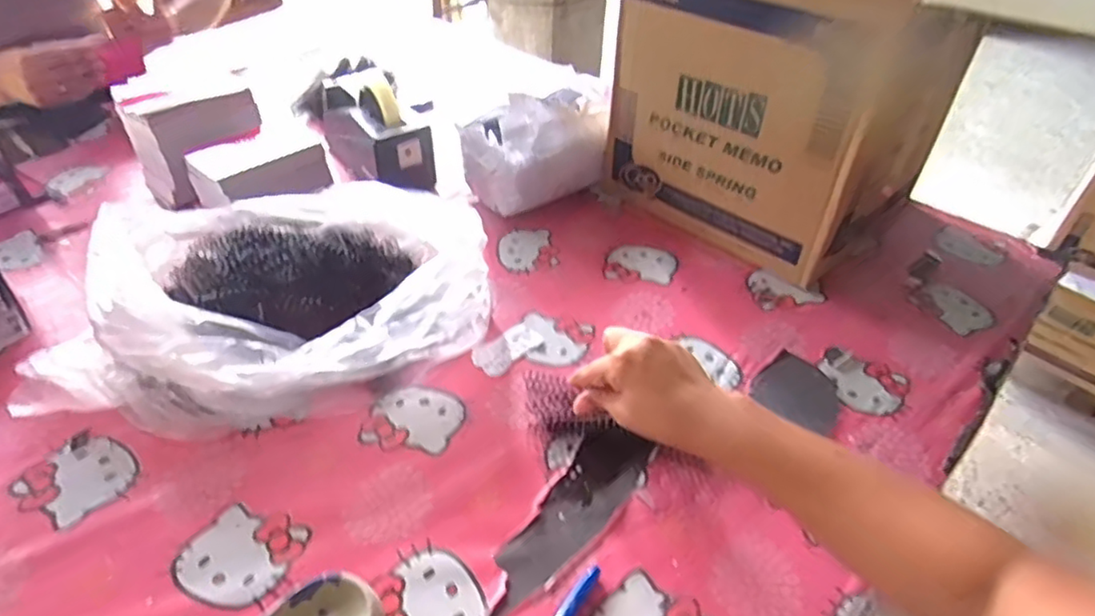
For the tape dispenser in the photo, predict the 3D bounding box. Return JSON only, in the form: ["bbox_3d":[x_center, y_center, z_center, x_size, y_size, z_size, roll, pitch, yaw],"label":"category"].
[{"bbox_3d":[-0.238,-0.238,0.840,0.075,0.107,0.218,-30,49,-31],"label":"tape dispenser"}]

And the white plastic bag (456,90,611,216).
[{"bbox_3d":[-0.001,-0.210,0.806,0.201,0.110,0.114,-31,50,-32],"label":"white plastic bag"}]

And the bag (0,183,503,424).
[{"bbox_3d":[-0.241,-0.015,0.595,0.367,0.105,0.268,3,41,2],"label":"bag"}]

